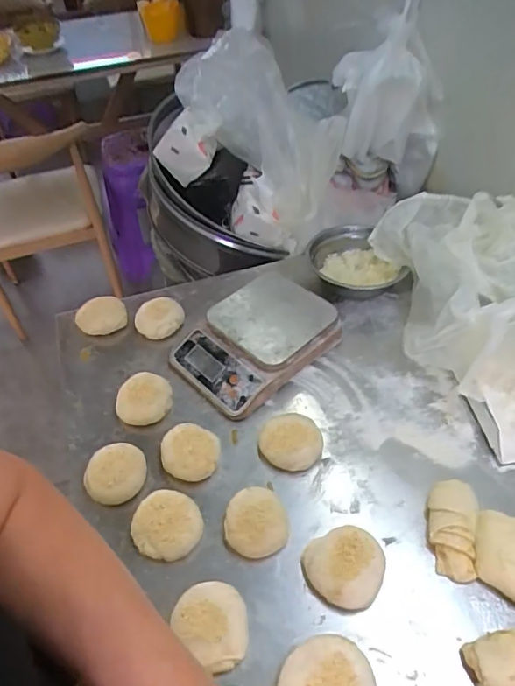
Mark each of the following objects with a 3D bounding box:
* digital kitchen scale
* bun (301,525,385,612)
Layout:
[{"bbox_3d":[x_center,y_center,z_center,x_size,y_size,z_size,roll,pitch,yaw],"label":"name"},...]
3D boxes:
[{"bbox_3d":[-0.003,-0.004,0.717,0.211,0.060,0.158,-36,55,-26],"label":"digital kitchen scale"},{"bbox_3d":[0.090,0.227,0.516,0.077,0.028,0.075,-2,47,2],"label":"bun"}]

